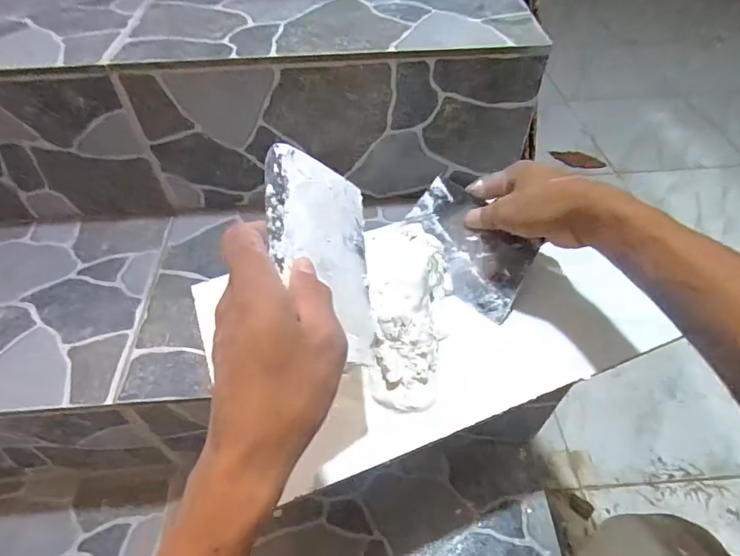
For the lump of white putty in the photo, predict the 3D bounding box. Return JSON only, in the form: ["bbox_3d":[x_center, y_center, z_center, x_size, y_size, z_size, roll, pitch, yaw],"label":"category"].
[{"bbox_3d":[0.034,0.027,0.408,0.077,0.061,0.172,3,62,2],"label":"lump of white putty"}]

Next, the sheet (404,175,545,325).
[{"bbox_3d":[0.094,-0.030,0.448,0.137,0.008,0.080,43,97,25],"label":"sheet"}]

